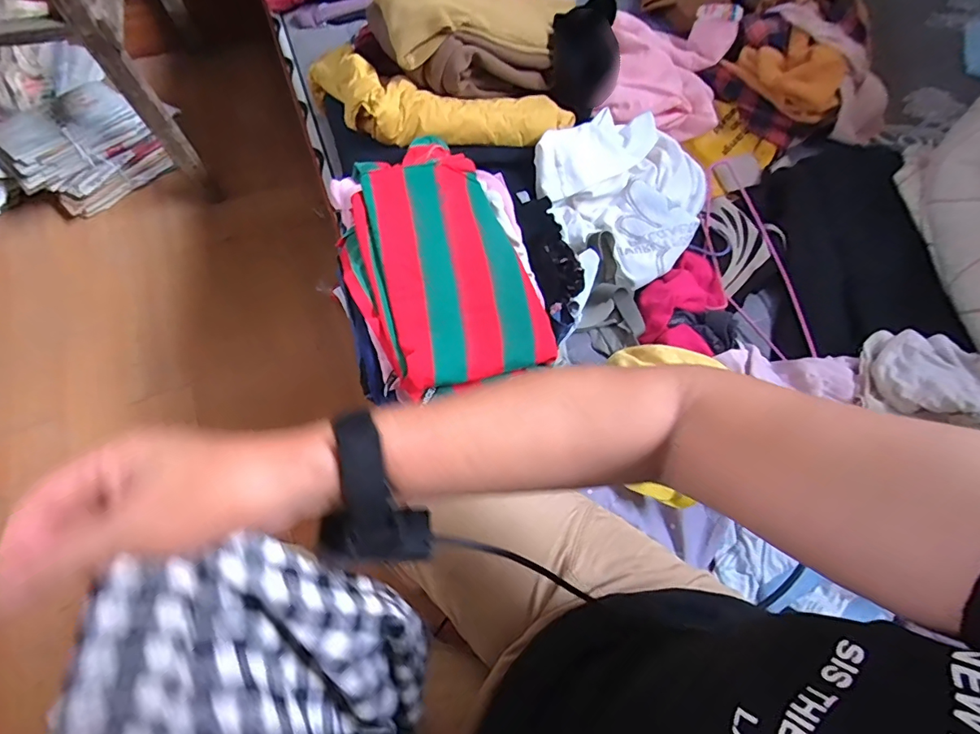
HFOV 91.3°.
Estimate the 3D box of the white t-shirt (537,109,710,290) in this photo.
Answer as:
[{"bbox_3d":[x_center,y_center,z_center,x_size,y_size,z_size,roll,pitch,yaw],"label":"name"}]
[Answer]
[{"bbox_3d":[0.220,-0.283,0.736,0.249,0.075,0.269,40,70,14],"label":"white t-shirt"}]

